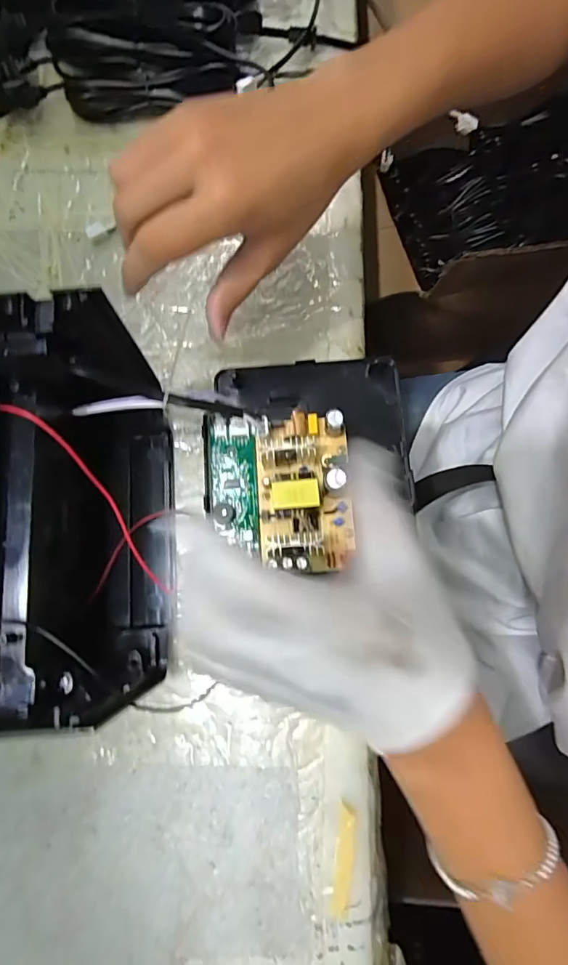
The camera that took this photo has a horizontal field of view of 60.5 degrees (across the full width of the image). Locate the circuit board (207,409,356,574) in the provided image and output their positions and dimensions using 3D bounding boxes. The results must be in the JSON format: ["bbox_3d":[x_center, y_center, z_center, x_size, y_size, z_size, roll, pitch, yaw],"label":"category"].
[{"bbox_3d":[-0.004,0.002,0.304,0.090,0.031,0.100,-3,79,0],"label":"circuit board"}]

